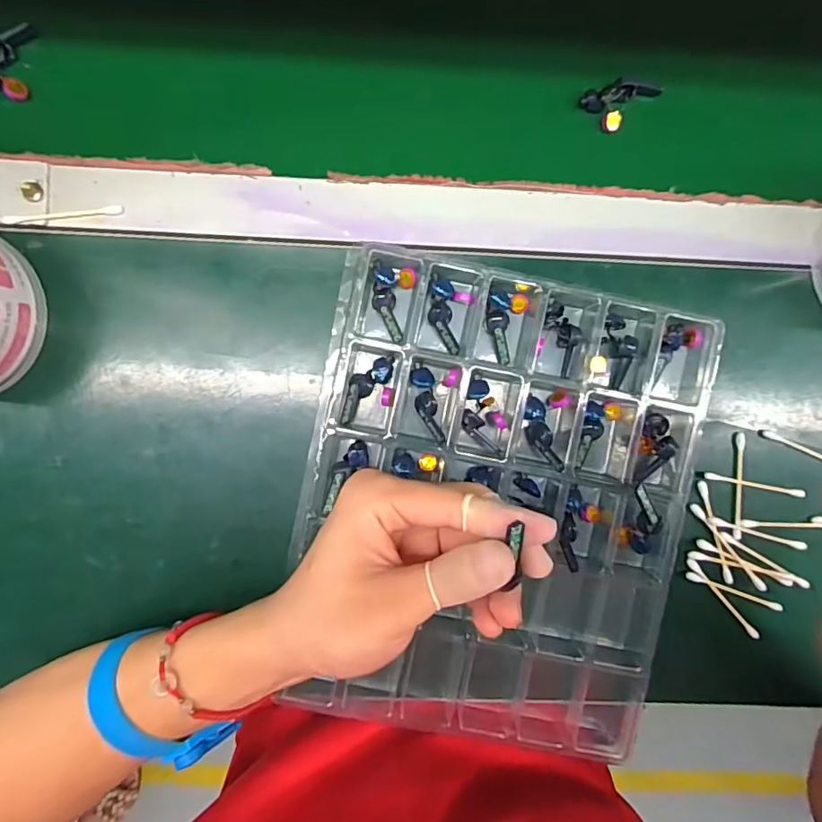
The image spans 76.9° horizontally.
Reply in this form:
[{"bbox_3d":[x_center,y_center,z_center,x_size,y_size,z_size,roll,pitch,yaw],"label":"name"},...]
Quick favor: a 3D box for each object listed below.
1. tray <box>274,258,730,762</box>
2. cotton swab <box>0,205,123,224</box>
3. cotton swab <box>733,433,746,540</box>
[{"bbox_3d":[0.052,0.057,0.329,0.235,0.024,0.280,11,90,-2],"label":"tray"},{"bbox_3d":[-0.216,-0.121,0.320,0.071,0.004,0.006,-7,91,-2],"label":"cotton swab"},{"bbox_3d":[0.219,0.050,0.343,0.005,0.005,0.069,5,90,-2],"label":"cotton swab"}]

